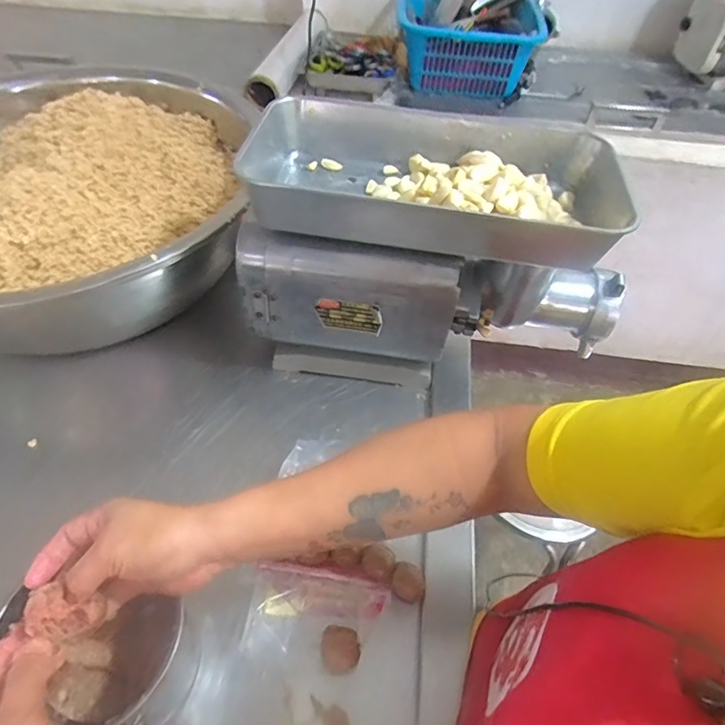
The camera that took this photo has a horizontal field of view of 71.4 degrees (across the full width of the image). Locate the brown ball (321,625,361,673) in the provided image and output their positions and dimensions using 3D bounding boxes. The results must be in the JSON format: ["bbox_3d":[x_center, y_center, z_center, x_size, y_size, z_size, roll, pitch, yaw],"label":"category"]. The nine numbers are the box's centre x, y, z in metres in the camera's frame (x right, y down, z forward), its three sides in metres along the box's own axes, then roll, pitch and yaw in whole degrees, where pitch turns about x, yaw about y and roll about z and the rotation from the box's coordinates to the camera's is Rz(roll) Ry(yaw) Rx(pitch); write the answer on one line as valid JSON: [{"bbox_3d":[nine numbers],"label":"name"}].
[{"bbox_3d":[-0.021,0.268,0.472,0.033,0.025,0.035,1,49,-2],"label":"brown ball"}]

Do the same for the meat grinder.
[{"bbox_3d":[0.090,-0.123,0.634,0.431,0.280,0.200,9,49,5],"label":"meat grinder"}]

